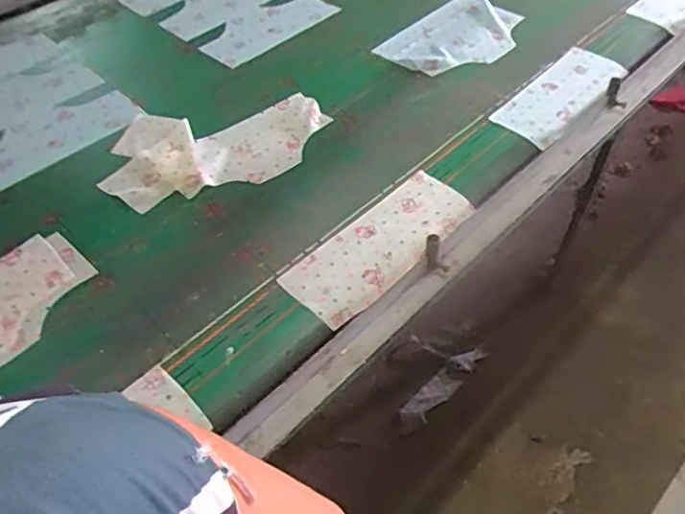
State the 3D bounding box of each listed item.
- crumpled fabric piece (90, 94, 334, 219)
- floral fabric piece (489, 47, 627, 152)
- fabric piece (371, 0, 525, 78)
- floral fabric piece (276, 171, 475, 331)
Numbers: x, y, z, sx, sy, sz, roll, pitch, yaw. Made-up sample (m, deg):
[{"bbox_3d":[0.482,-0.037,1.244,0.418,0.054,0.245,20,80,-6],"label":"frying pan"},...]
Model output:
[{"bbox_3d":[-0.223,-0.200,1.042,0.381,0.028,0.236,-10,49,-6],"label":"crumpled fabric piece"},{"bbox_3d":[0.427,-0.317,1.119,0.130,0.015,0.340,33,57,28],"label":"floral fabric piece"},{"bbox_3d":[0.257,-0.490,1.263,0.220,0.018,0.323,32,57,27],"label":"fabric piece"},{"bbox_3d":[0.064,-0.021,0.867,0.131,0.018,0.313,36,58,29],"label":"floral fabric piece"}]

